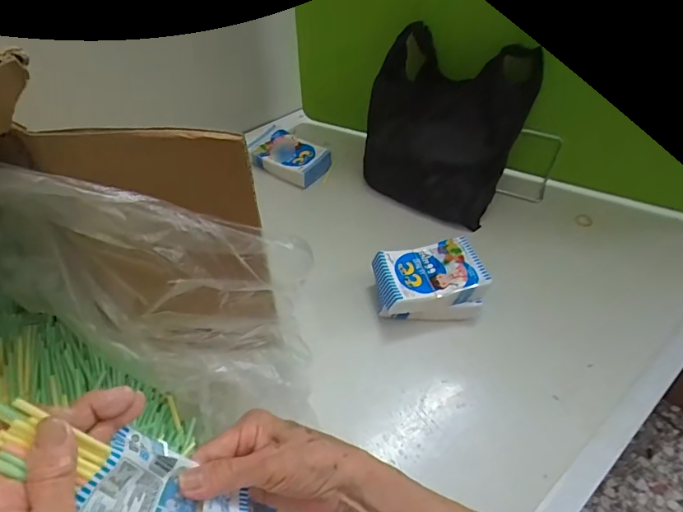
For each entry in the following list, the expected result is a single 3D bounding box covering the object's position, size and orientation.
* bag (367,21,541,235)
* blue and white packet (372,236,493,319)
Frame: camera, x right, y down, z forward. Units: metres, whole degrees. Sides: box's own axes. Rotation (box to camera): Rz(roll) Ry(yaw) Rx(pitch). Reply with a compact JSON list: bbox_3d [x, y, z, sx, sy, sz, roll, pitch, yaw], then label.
[{"bbox_3d":[0.125,-0.162,0.581,0.178,0.211,0.061,26,26,20],"label":"bag"},{"bbox_3d":[0.092,0.033,0.507,0.112,0.061,0.078,-6,50,-9],"label":"blue and white packet"}]

